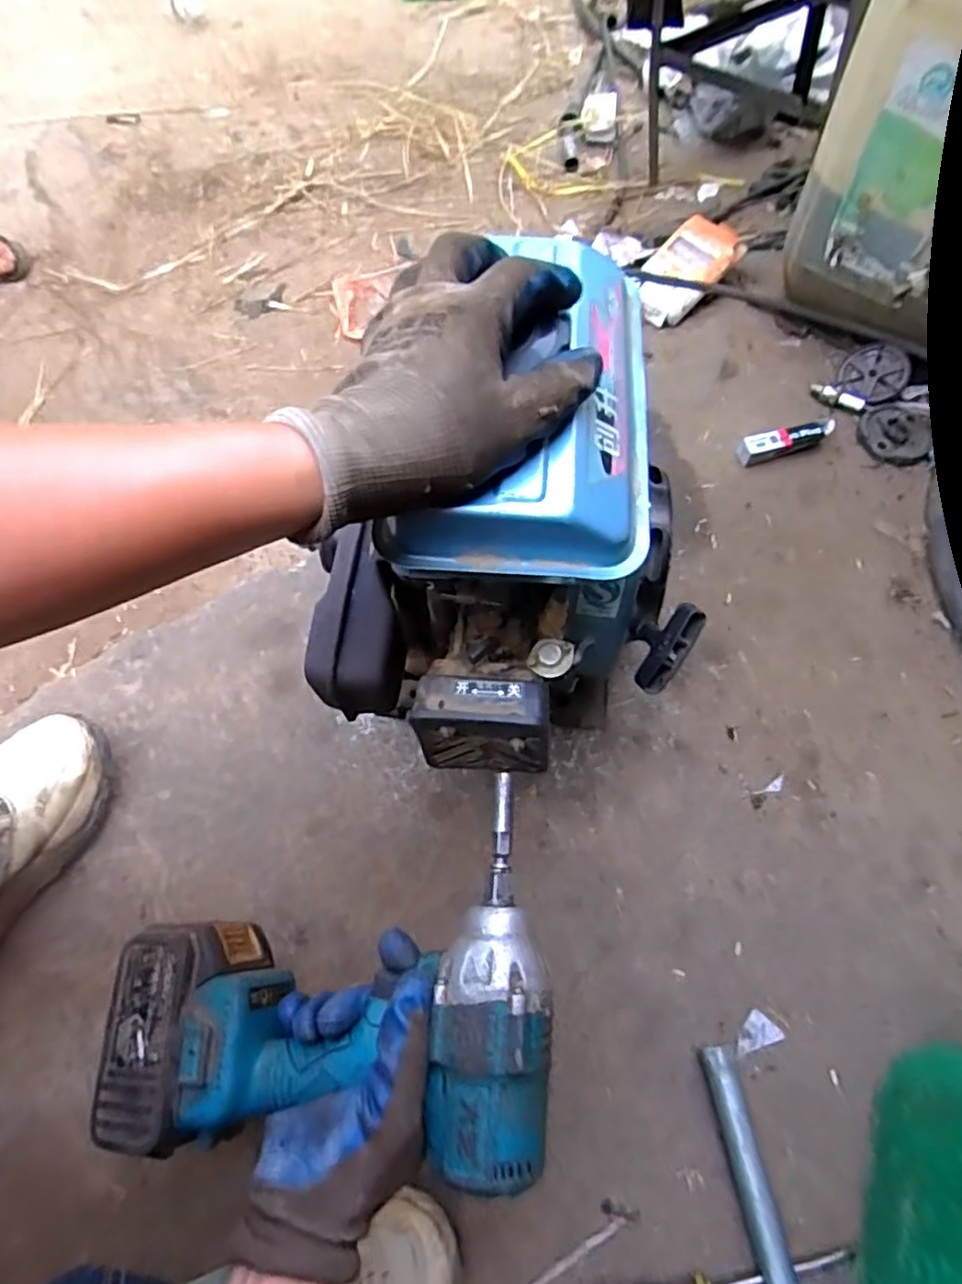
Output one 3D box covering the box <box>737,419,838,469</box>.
[{"bbox_3d":[0.327,-0.212,0.720,0.103,0.031,0.023,-12,66,-6],"label":"box"}]

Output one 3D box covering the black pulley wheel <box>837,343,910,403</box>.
[{"bbox_3d":[0.431,-0.295,0.745,0.065,0.012,0.069,-4,76,17],"label":"black pulley wheel"}]

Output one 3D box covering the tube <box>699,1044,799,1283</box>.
[{"bbox_3d":[0.183,0.358,0.468,0.023,0.025,0.137,-10,63,-3],"label":"tube"}]

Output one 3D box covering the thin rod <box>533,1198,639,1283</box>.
[{"bbox_3d":[0.046,0.422,0.454,0.135,0.004,0.018,-31,66,-13],"label":"thin rod"}]

